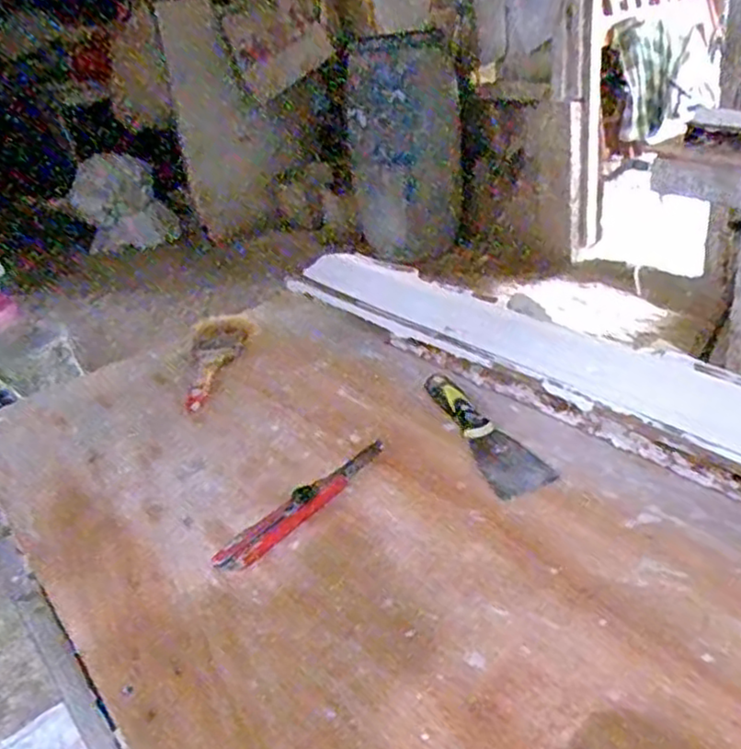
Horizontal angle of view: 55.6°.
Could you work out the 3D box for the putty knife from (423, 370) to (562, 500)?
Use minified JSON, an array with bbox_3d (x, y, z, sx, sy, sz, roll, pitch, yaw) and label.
[{"bbox_3d":[0.107,0.052,0.687,0.054,0.017,0.191,-17,33,-15],"label":"putty knife"}]

